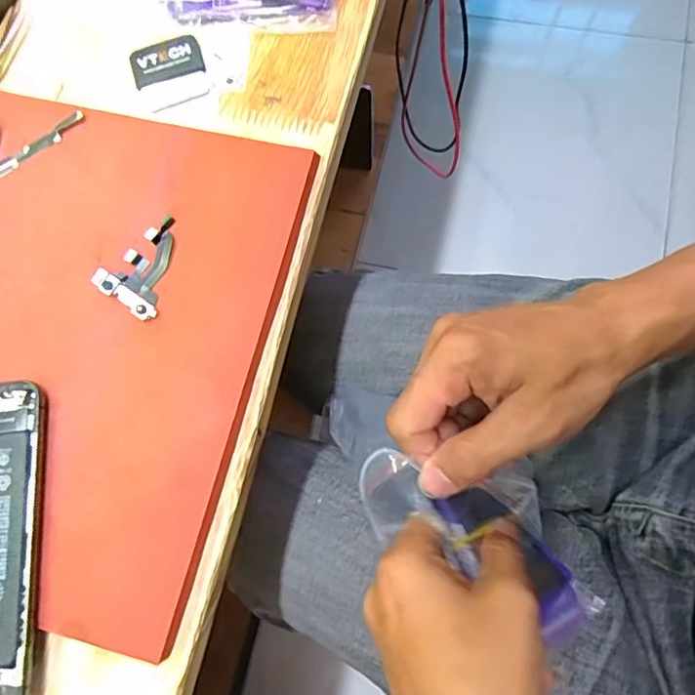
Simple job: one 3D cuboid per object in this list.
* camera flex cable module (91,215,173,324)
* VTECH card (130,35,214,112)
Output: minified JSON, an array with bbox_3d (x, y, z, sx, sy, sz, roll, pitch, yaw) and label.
[{"bbox_3d":[-0.097,-0.041,0.269,0.035,0.005,0.048,33,79,10],"label":"camera flex cable module"},{"bbox_3d":[-0.100,-0.155,0.310,0.040,0.009,0.039,-21,76,-3],"label":"VTECH card"}]

